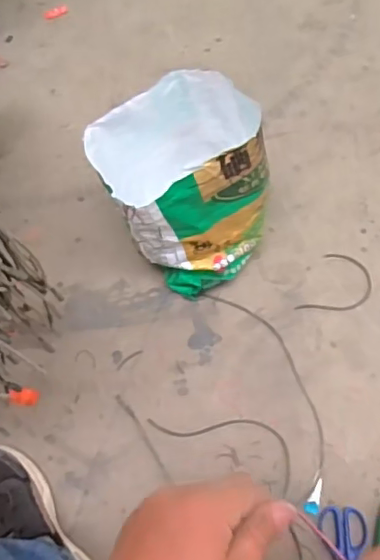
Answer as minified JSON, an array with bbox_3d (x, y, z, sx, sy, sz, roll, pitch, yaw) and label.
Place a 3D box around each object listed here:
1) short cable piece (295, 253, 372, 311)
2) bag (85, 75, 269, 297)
[{"bbox_3d":[0.242,0.013,0.902,0.093,0.005,0.129,27,68,13],"label":"short cable piece"},{"bbox_3d":[-0.007,-0.134,0.836,0.233,0.267,0.226,-21,65,-5],"label":"bag"}]

